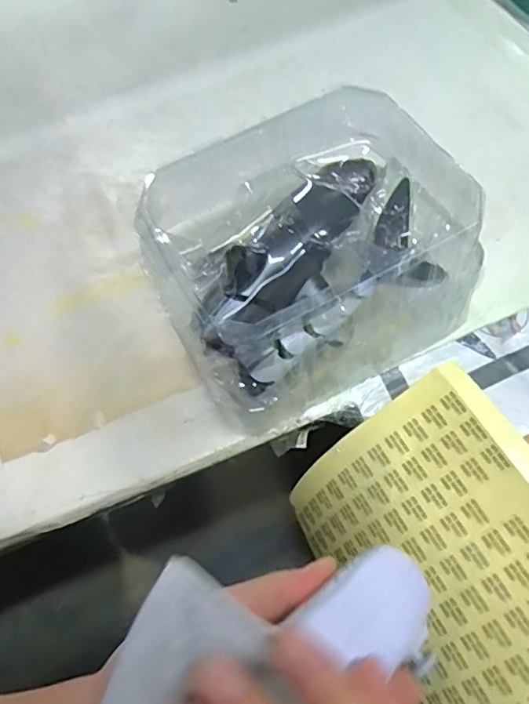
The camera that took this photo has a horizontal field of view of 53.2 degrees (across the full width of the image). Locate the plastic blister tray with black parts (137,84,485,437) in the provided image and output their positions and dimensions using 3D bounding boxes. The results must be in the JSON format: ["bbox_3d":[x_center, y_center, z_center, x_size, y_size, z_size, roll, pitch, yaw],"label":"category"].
[{"bbox_3d":[0.029,-0.071,0.364,0.194,0.083,0.178,-27,67,-9],"label":"plastic blister tray with black parts"}]

